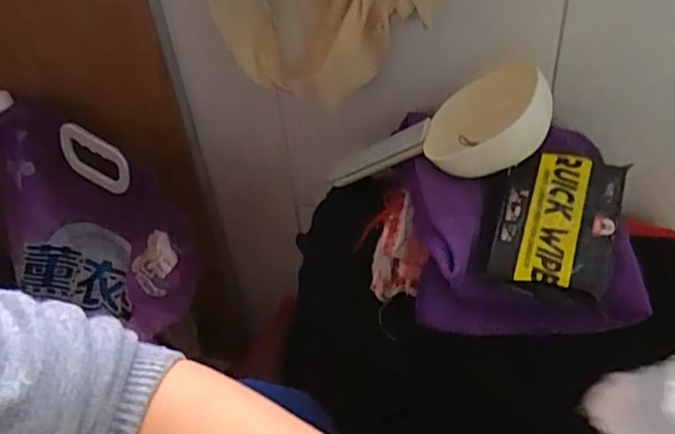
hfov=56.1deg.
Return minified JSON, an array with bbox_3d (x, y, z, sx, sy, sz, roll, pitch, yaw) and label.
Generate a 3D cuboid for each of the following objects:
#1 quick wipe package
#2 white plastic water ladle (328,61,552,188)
[{"bbox_3d":[0.145,0.002,0.426,0.083,0.015,0.101,9,63,17],"label":"quick wipe package"},{"bbox_3d":[0.071,-0.055,0.484,0.200,0.053,0.064,-14,29,43],"label":"white plastic water ladle"}]

